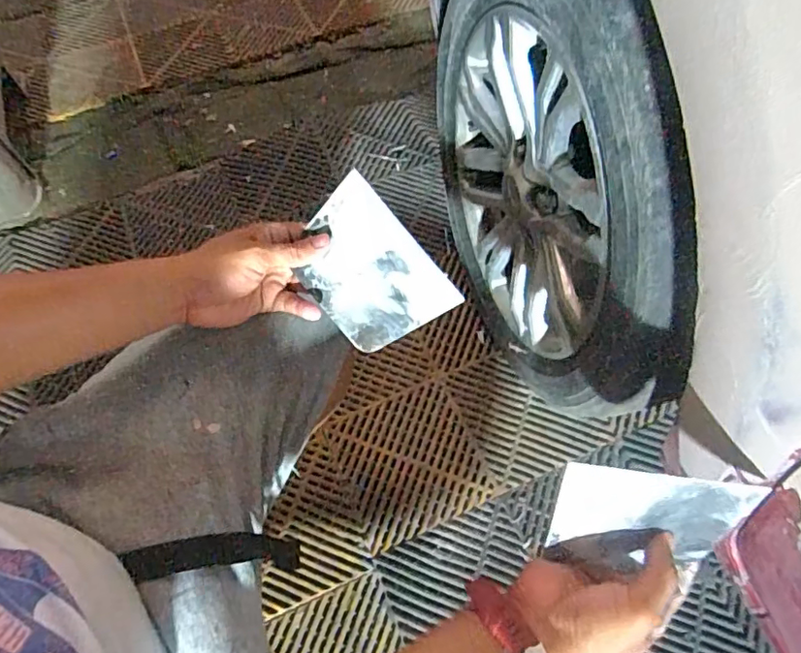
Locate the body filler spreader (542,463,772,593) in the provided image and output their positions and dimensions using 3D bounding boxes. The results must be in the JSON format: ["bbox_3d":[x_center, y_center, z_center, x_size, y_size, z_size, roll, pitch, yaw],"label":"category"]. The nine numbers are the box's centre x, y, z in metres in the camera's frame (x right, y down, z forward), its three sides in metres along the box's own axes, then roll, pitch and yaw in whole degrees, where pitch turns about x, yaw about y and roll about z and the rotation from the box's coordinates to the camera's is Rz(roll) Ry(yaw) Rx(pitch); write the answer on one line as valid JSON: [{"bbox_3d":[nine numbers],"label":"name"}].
[{"bbox_3d":[0.169,0.140,0.390,0.135,0.094,0.008,10,28,-8],"label":"body filler spreader"}]

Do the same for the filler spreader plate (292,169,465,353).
[{"bbox_3d":[-0.029,-0.047,0.486,0.098,0.005,0.135,-41,91,1],"label":"filler spreader plate"}]

